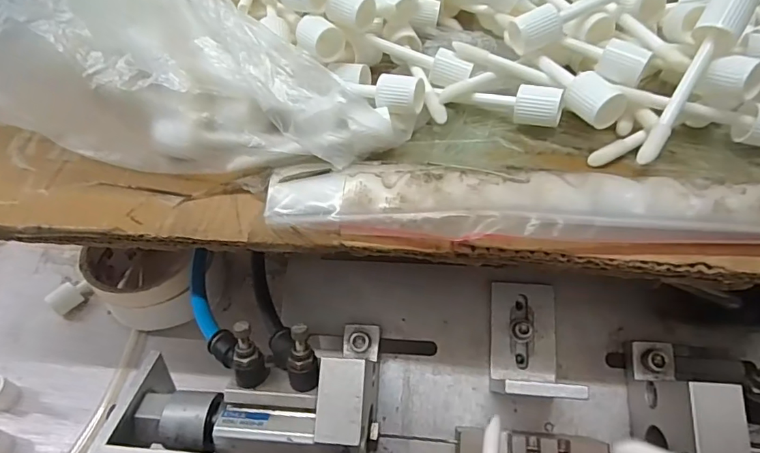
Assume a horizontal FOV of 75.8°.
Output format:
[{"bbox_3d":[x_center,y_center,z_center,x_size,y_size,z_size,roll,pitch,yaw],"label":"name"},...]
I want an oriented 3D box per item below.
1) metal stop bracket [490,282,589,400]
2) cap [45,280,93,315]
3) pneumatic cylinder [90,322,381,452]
[{"bbox_3d":[0.078,0.055,0.249,0.041,0.063,0.063,-5,71,3],"label":"metal stop bracket"},{"bbox_3d":[-0.234,0.052,0.370,0.011,0.018,0.028,37,65,26],"label":"cap"},{"bbox_3d":[-0.068,0.085,0.235,0.132,0.053,0.082,0,55,5],"label":"pneumatic cylinder"}]

